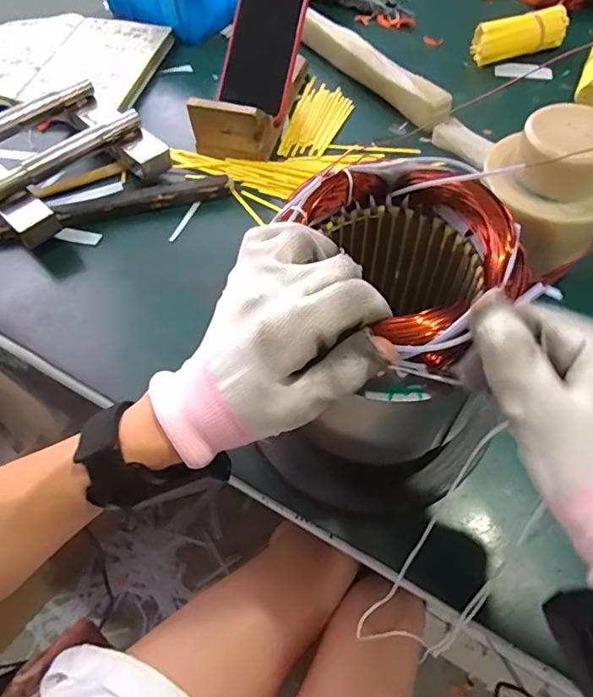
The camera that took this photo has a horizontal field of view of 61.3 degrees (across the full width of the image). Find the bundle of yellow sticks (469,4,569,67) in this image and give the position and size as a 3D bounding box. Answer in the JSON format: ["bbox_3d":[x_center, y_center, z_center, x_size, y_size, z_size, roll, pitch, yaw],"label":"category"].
[{"bbox_3d":[0.289,-0.401,0.645,0.126,0.041,0.044,-15,58,-6],"label":"bundle of yellow sticks"}]

